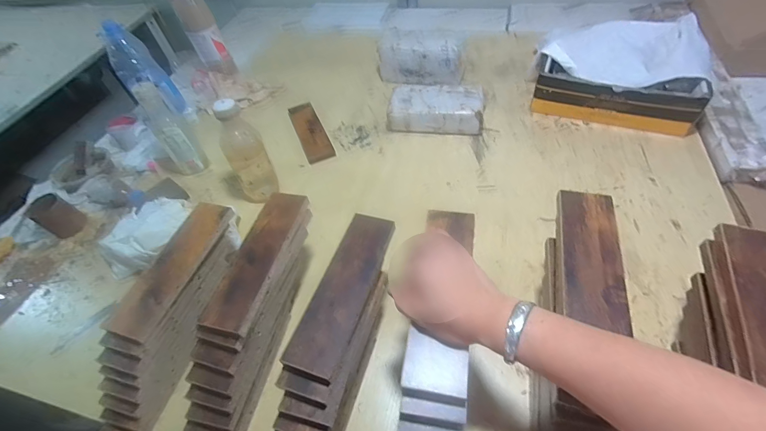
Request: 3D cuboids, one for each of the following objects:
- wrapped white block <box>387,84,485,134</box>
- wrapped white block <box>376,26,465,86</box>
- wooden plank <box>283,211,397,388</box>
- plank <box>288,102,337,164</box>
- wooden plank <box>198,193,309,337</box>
[{"bbox_3d":[0.118,-0.237,0.814,0.215,0.069,0.107,6,52,11],"label":"wrapped white block"},{"bbox_3d":[0.098,-0.404,0.921,0.223,0.116,0.096,9,52,13],"label":"wrapped white block"},{"bbox_3d":[-0.047,0.087,0.439,0.059,0.018,0.212,13,55,17],"label":"wooden plank"},{"bbox_3d":[-0.171,-0.198,0.844,0.062,0.016,0.206,-21,52,-11],"label":"plank"},{"bbox_3d":[-0.168,0.054,0.481,0.059,0.019,0.207,9,54,14],"label":"wooden plank"}]

